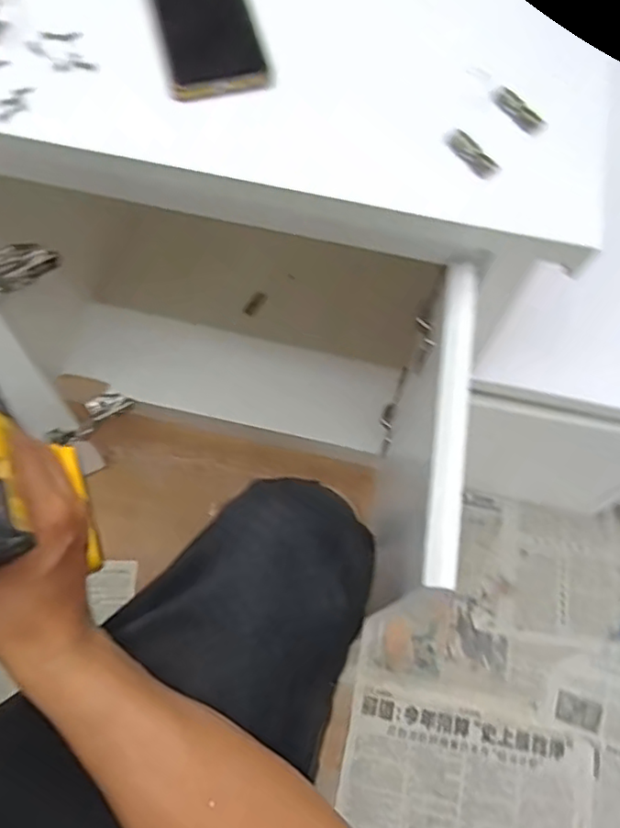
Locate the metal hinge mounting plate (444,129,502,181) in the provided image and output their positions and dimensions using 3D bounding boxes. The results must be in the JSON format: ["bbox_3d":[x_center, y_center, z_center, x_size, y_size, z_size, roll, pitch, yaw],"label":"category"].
[{"bbox_3d":[0.121,-0.193,0.449,0.018,0.009,0.047,-34,72,-14],"label":"metal hinge mounting plate"}]

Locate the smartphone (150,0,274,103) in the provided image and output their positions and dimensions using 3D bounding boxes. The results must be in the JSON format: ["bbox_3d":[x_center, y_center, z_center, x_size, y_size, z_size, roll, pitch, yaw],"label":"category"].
[{"bbox_3d":[-0.086,-0.328,0.498,0.080,0.017,0.175,-13,68,-7],"label":"smartphone"}]

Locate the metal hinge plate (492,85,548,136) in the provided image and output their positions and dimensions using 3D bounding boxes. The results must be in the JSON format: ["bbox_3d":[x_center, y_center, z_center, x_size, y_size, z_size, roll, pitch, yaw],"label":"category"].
[{"bbox_3d":[0.161,-0.233,0.467,0.018,0.006,0.048,-37,73,-15],"label":"metal hinge plate"}]

